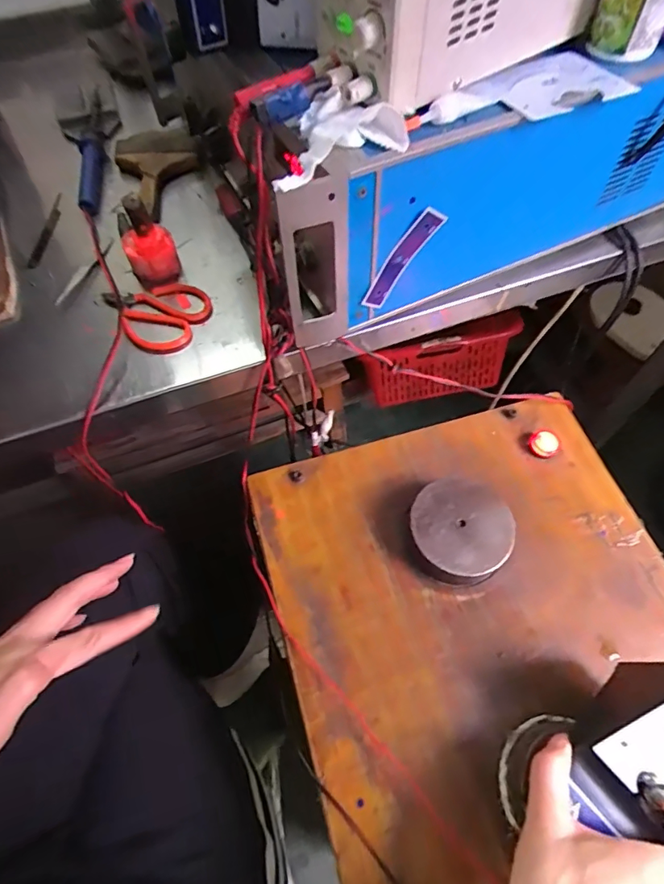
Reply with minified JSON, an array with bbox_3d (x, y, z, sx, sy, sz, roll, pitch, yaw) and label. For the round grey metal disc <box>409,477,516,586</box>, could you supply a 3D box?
[{"bbox_3d":[0.116,0.083,0.439,0.089,0.044,0.087,-1,60,1],"label":"round grey metal disc"}]

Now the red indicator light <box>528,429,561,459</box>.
[{"bbox_3d":[0.226,0.001,0.499,0.034,0.013,0.029,-28,63,-14],"label":"red indicator light"}]

